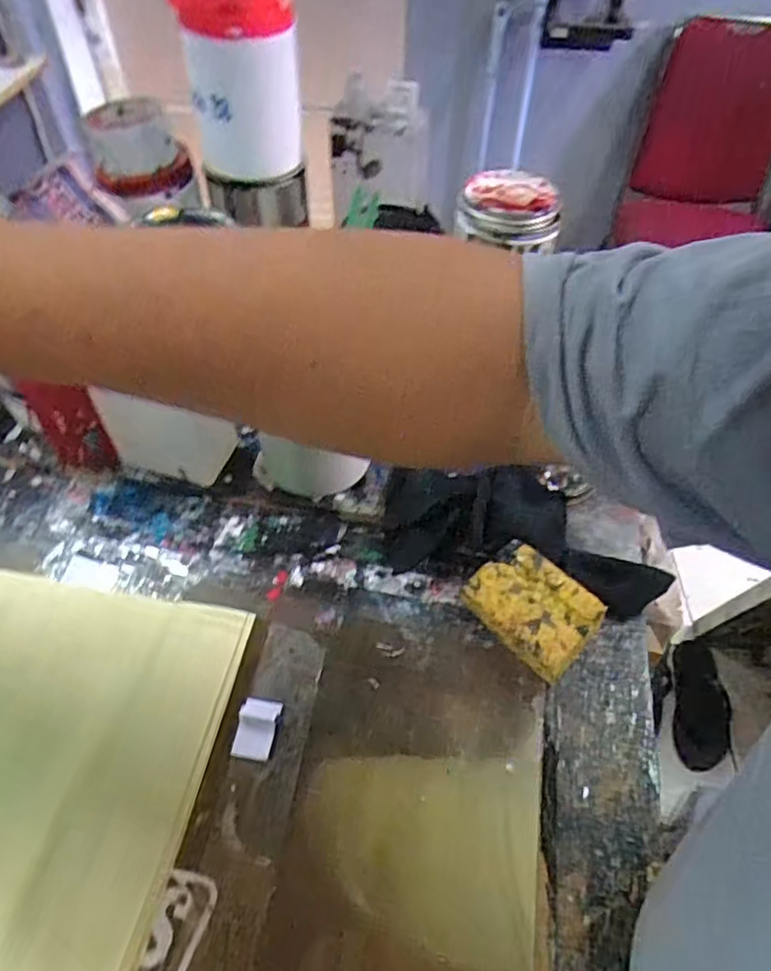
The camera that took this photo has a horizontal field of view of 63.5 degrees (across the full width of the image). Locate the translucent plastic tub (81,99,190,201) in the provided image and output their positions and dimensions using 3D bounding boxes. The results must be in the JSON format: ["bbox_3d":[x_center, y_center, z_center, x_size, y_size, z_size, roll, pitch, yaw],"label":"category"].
[{"bbox_3d":[-0.258,-0.353,0.645,0.092,0.074,0.098,-14,52,-13],"label":"translucent plastic tub"}]

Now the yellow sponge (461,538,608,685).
[{"bbox_3d":[0.113,0.100,0.490,0.097,0.044,0.075,37,58,25],"label":"yellow sponge"}]

